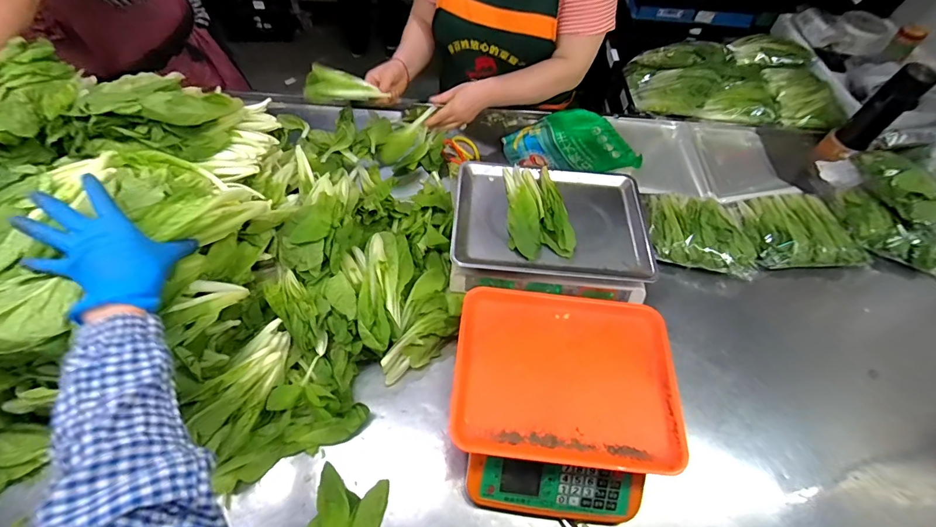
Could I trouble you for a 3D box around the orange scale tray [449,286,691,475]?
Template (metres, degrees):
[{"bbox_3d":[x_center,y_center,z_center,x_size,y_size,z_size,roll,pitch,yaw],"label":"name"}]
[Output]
[{"bbox_3d":[0.136,0.140,0.584,0.302,0.031,0.264,6,56,1],"label":"orange scale tray"}]

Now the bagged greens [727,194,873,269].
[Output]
[{"bbox_3d":[0.675,-0.074,0.837,0.205,0.053,0.171,0,56,-4],"label":"bagged greens"}]

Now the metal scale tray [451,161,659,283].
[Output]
[{"bbox_3d":[0.148,-0.080,0.735,0.340,0.028,0.234,5,56,0],"label":"metal scale tray"}]

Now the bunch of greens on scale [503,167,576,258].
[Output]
[{"bbox_3d":[0.125,-0.102,0.730,0.112,0.048,0.203,0,56,-4],"label":"bunch of greens on scale"}]

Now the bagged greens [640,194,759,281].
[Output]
[{"bbox_3d":[0.466,-0.070,0.823,0.195,0.054,0.185,10,56,3],"label":"bagged greens"}]

